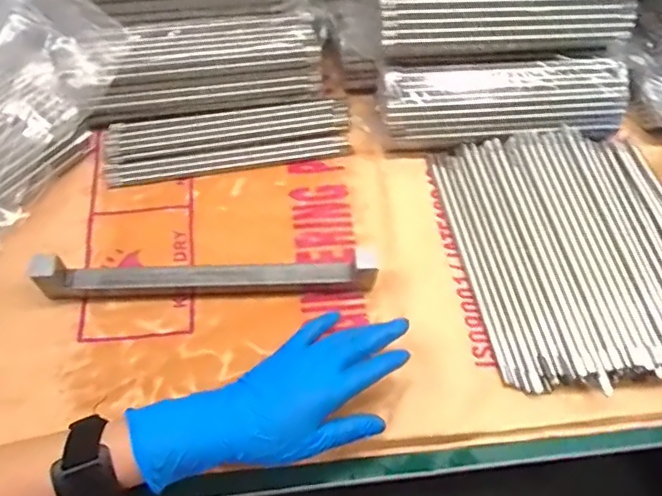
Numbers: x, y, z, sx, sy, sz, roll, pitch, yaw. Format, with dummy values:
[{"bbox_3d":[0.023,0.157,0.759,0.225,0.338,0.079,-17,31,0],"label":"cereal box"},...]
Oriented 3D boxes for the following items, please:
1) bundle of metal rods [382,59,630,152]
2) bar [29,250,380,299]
[{"bbox_3d":[0.165,-0.141,0.583,0.237,0.070,0.065,-3,62,-6],"label":"bundle of metal rods"},{"bbox_3d":[-0.099,0.021,0.494,0.273,0.038,0.025,-2,62,-5],"label":"bar"}]

